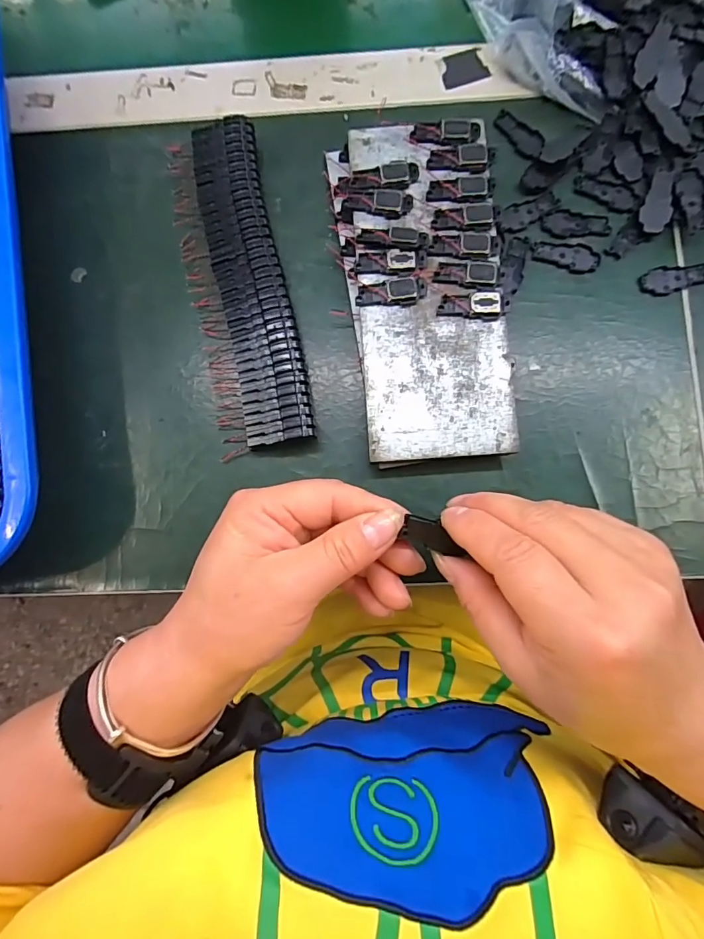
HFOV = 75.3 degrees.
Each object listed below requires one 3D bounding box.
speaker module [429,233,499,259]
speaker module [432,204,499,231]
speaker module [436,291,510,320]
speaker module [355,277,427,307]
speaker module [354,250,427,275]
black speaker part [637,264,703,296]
[{"bbox_3d":[0.063,-0.125,0.255,0.037,0.004,0.014,0,82,6],"label":"speaker module"},{"bbox_3d":[0.064,-0.142,0.257,0.035,0.004,0.014,-3,88,6],"label":"speaker module"},{"bbox_3d":[0.066,-0.090,0.251,0.038,0.004,0.015,-1,93,9],"label":"speaker module"},{"bbox_3d":[0.022,-0.099,0.253,0.038,0.005,0.014,-2,84,2],"label":"speaker module"},{"bbox_3d":[0.022,-0.117,0.256,0.039,0.004,0.012,-1,84,2],"label":"speaker module"},{"bbox_3d":[0.188,-0.111,0.265,0.039,0.004,0.016,-7,83,2],"label":"black speaker part"}]

